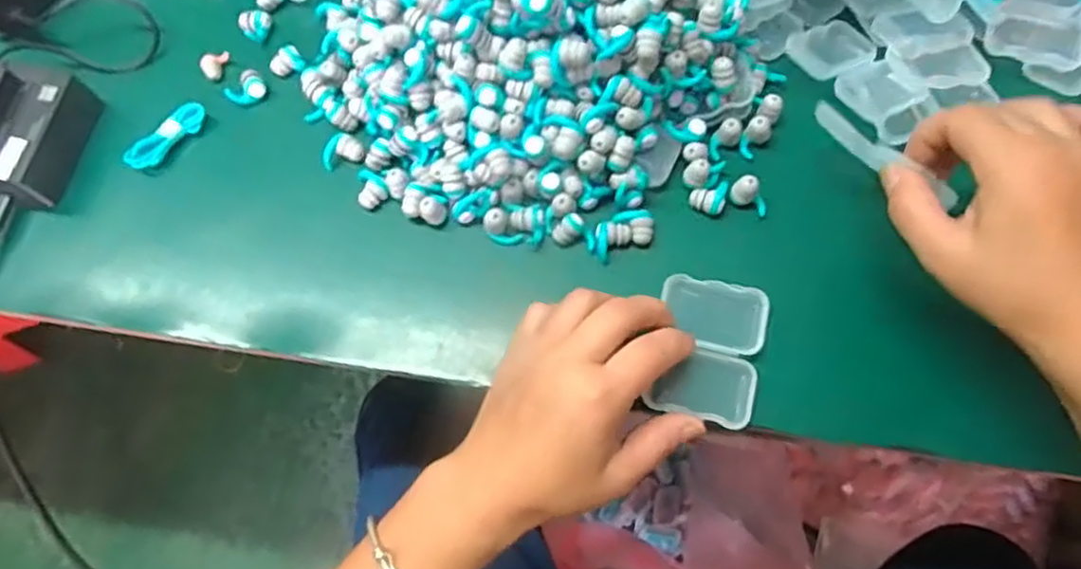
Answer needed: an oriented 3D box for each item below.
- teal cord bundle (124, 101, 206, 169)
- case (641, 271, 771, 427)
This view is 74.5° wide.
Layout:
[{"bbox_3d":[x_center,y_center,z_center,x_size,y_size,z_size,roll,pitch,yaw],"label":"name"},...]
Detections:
[{"bbox_3d":[-0.228,-0.090,0.432,0.014,0.013,0.054,40,76,14],"label":"teal cord bundle"},{"bbox_3d":[0.089,0.035,0.378,0.054,0.012,0.074,14,71,7],"label":"case"}]

